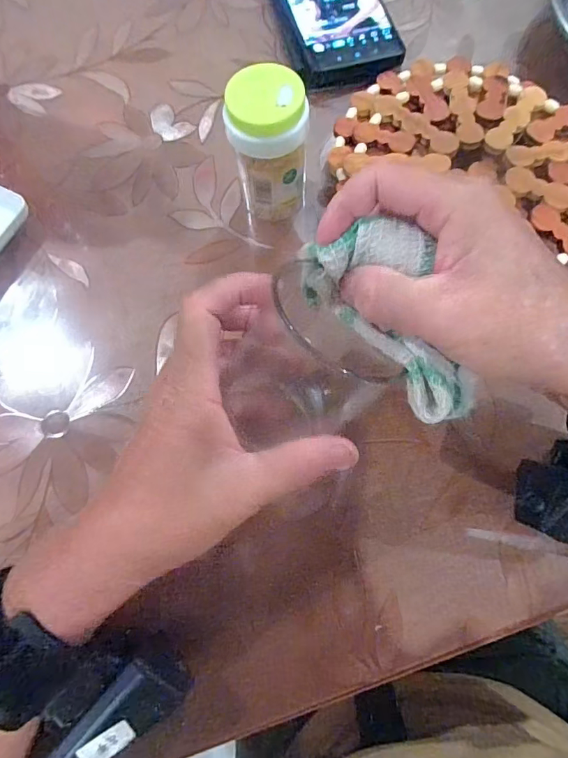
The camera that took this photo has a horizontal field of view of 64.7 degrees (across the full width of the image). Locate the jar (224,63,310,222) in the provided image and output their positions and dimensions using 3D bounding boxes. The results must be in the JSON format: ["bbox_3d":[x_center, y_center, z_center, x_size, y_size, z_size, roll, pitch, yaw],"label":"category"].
[{"bbox_3d":[-0.008,-0.138,0.278,0.043,0.087,0.036,1,72,2],"label":"jar"}]

